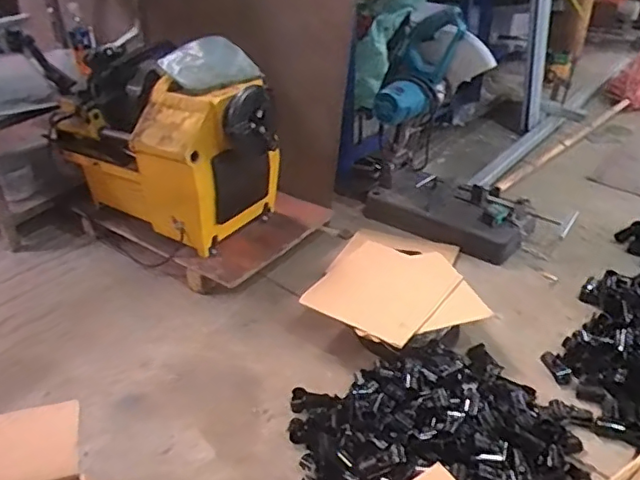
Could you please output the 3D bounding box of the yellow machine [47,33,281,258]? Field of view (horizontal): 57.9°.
[{"bbox_3d":[-0.386,-0.277,1.524,0.554,0.426,0.327,22,40,30],"label":"yellow machine"}]

